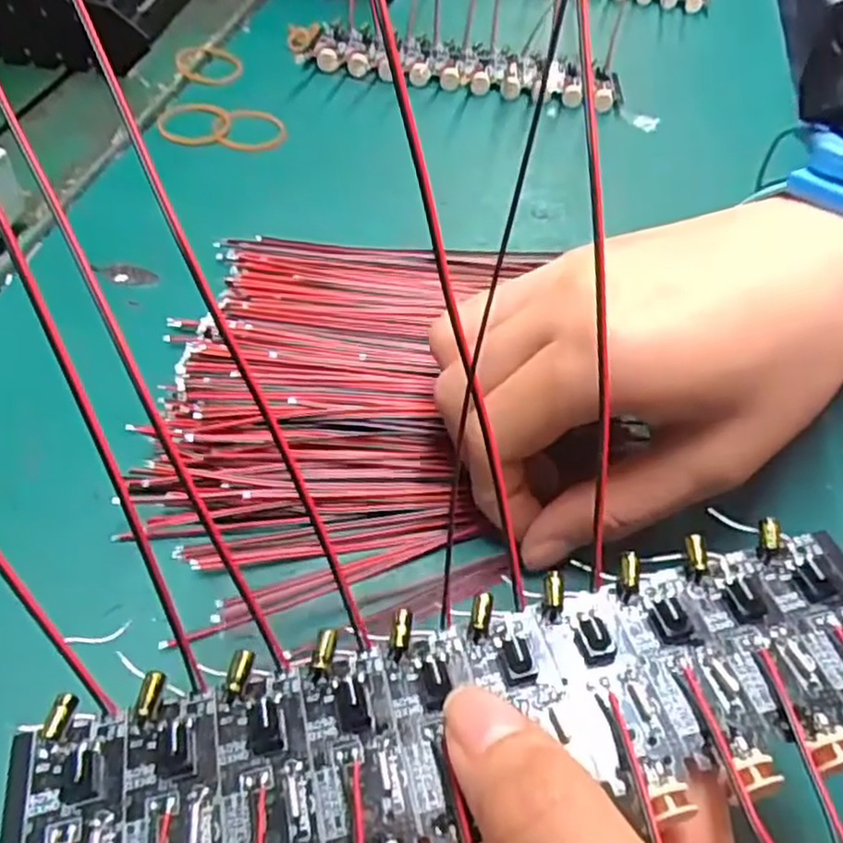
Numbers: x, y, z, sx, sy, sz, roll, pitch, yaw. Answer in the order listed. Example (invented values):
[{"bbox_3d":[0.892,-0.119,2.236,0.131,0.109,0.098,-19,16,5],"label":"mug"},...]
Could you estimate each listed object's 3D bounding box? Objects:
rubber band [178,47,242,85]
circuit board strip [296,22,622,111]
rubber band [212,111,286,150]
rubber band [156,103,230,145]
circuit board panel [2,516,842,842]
[{"bbox_3d":[-0.106,-0.179,0.360,0.031,0.005,0.032,-7,52,-10],"label":"rubber band"},{"bbox_3d":[0.021,-0.186,0.381,0.166,0.011,0.049,6,51,1],"label":"circuit board strip"},{"bbox_3d":[-0.078,-0.134,0.327,0.031,0.004,0.033,-9,52,-11],"label":"rubber band"},{"bbox_3d":[-0.103,-0.135,0.326,0.031,0.004,0.034,-11,52,-13],"label":"rubber band"},{"bbox_3d":[0.011,0.053,0.128,0.161,0.007,0.045,-12,51,-9],"label":"circuit board panel"}]

